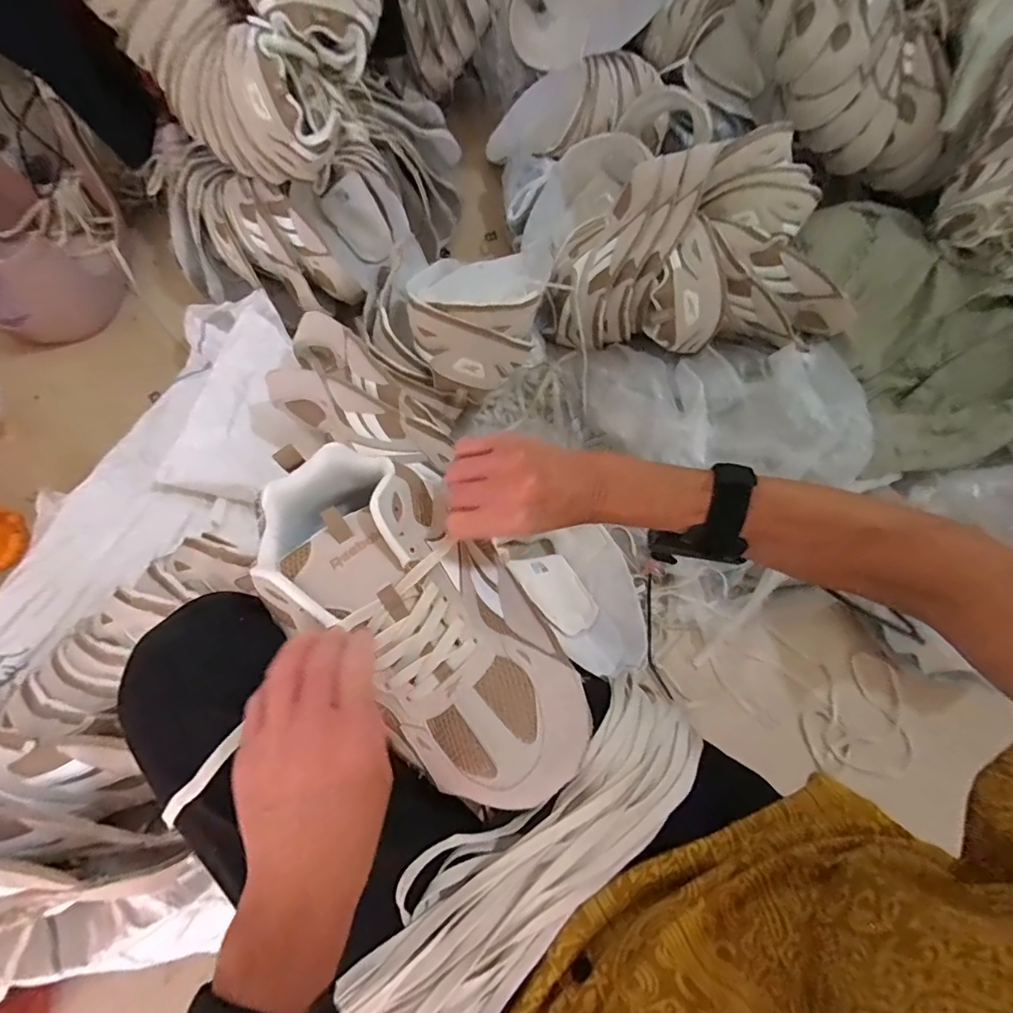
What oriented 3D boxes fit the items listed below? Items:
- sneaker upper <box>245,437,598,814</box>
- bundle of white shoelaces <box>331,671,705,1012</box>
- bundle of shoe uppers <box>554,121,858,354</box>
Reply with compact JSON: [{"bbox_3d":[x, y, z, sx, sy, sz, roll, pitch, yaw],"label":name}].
[{"bbox_3d":[-0.054,0.067,0.331,0.123,0.062,0.269,-40,80,-13],"label":"sneaker upper"},{"bbox_3d":[0.011,0.223,0.314,0.095,0.043,0.285,43,76,11],"label":"bundle of white shoelaces"},{"bbox_3d":[0.258,-0.369,0.720,0.384,0.154,0.274,-5,72,-4],"label":"bundle of shoe uppers"}]

